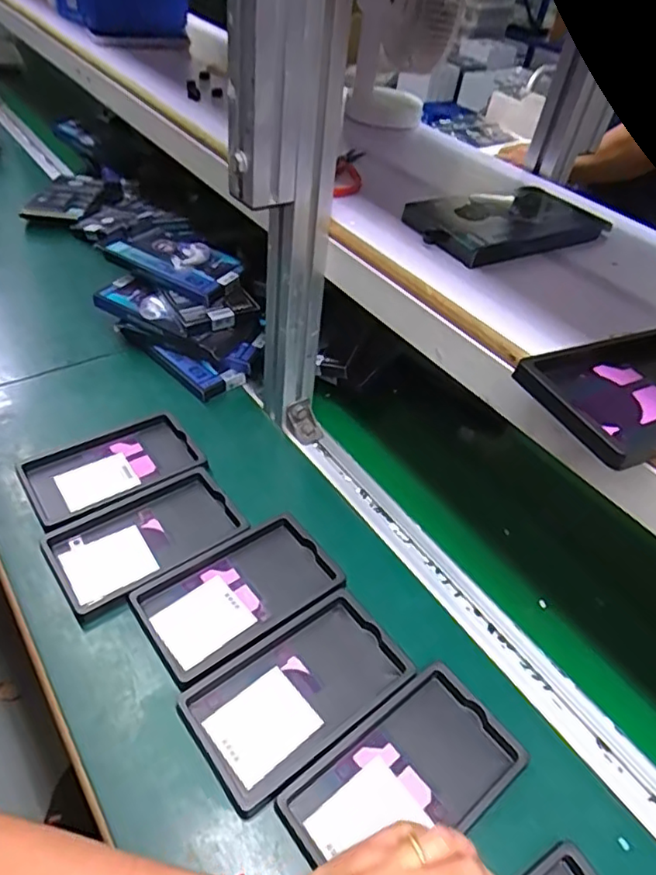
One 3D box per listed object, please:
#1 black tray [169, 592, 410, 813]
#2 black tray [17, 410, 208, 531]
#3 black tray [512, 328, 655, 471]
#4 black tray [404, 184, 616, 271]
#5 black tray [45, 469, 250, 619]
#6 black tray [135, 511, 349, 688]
[{"bbox_3d":[-0.021,0.189,0.447,0.158,0.011,0.094,-26,52,-29],"label":"black tray"},{"bbox_3d":[-0.213,0.028,0.590,0.157,0.014,0.102,-24,51,-28],"label":"black tray"},{"bbox_3d":[0.211,-0.035,0.387,0.164,0.015,0.104,-13,46,-22],"label":"black tray"},{"bbox_3d":[0.166,-0.200,0.545,0.184,0.019,0.101,-17,48,-25],"label":"black tray"},{"bbox_3d":[-0.162,0.087,0.535,0.158,0.012,0.093,-27,53,-30],"label":"black tray"},{"bbox_3d":[-0.073,0.130,0.503,0.157,0.011,0.097,-25,52,-29],"label":"black tray"}]

